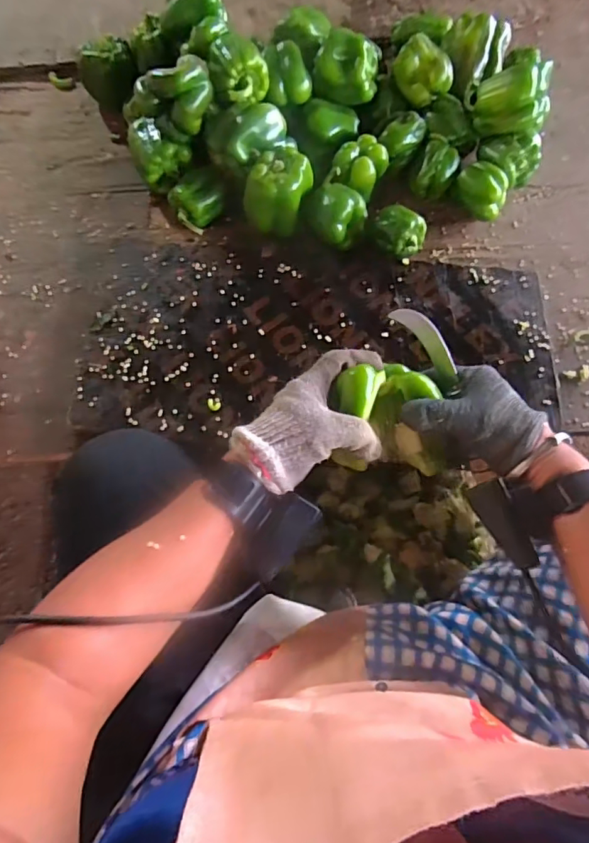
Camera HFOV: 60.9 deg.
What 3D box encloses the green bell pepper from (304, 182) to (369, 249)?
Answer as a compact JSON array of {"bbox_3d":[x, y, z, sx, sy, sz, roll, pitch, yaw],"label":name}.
[{"bbox_3d":[0.050,-0.259,0.624,0.063,0.051,0.082,-33,72,-11],"label":"green bell pepper"}]

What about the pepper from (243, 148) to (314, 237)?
[{"bbox_3d":[-0.020,-0.287,0.627,0.074,0.063,0.081,19,71,8],"label":"pepper"}]

